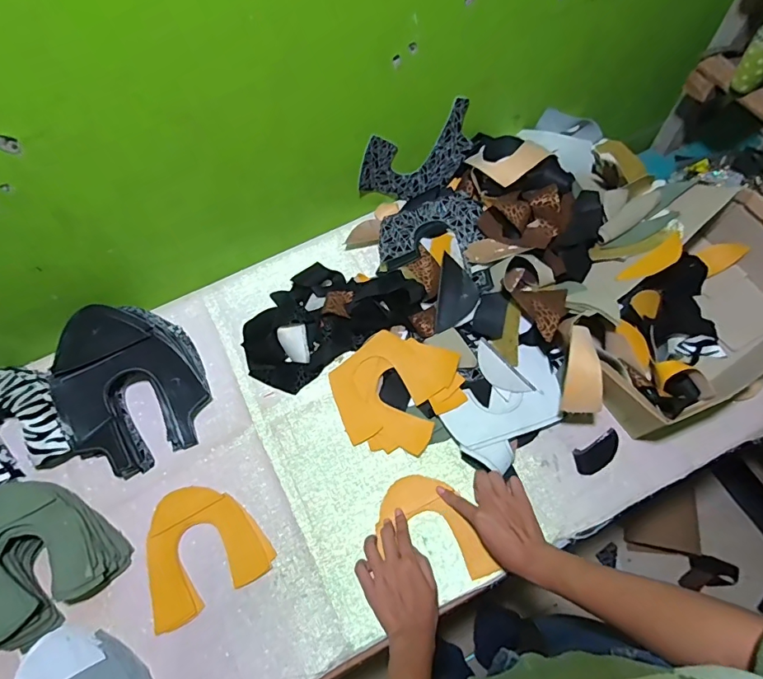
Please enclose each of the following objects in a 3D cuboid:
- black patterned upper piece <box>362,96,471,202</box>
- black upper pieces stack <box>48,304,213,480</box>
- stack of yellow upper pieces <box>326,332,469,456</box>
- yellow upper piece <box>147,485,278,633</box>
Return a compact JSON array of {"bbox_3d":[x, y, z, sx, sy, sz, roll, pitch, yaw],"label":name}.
[{"bbox_3d":[0.057,-0.292,0.752,0.190,0.125,0.032,-27,68,-8],"label":"black patterned upper piece"},{"bbox_3d":[-0.375,0.061,0.671,0.196,0.096,0.239,-27,68,-9],"label":"black upper pieces stack"},{"bbox_3d":[0.026,0.073,0.671,0.182,0.041,0.176,-20,67,-6],"label":"stack of yellow upper pieces"},{"bbox_3d":[-0.244,0.272,0.617,0.157,0.007,0.154,-29,68,-10],"label":"yellow upper piece"}]

